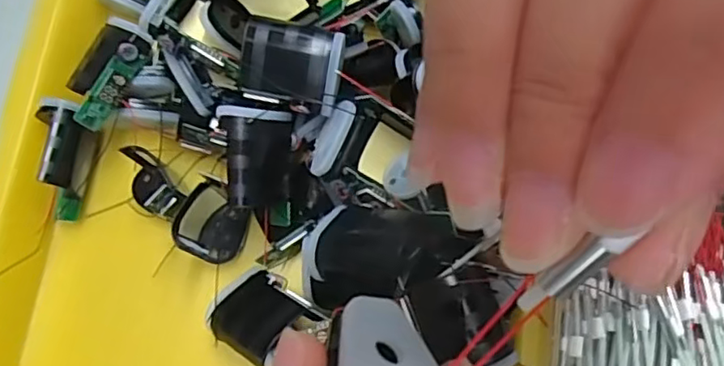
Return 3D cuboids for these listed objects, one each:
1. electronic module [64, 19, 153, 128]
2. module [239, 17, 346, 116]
[{"bbox_3d":[-0.121,-0.051,0.290,0.028,0.019,0.050,25,79,7],"label":"electronic module"},{"bbox_3d":[-0.030,-0.051,0.262,0.042,0.017,0.033,16,78,5],"label":"module"}]

